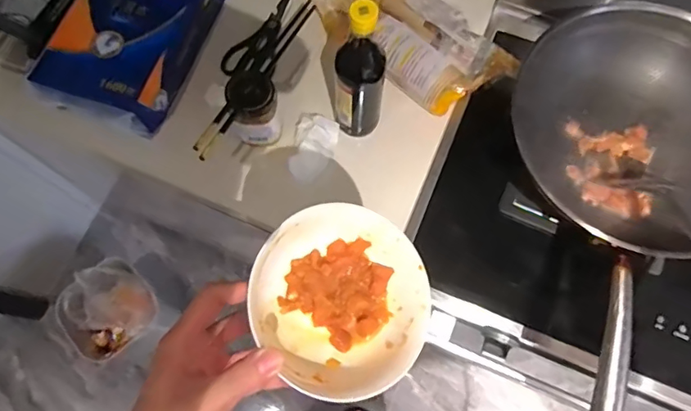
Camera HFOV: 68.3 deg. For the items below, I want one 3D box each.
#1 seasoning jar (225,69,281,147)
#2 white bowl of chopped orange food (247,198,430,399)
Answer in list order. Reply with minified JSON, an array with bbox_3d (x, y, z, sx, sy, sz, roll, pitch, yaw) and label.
[{"bbox_3d":[-0.129,-0.133,0.723,0.066,0.112,0.061,0,72,-1],"label":"seasoning jar"},{"bbox_3d":[-0.004,0.070,0.395,0.138,0.060,0.138,1,85,-14],"label":"white bowl of chopped orange food"}]

